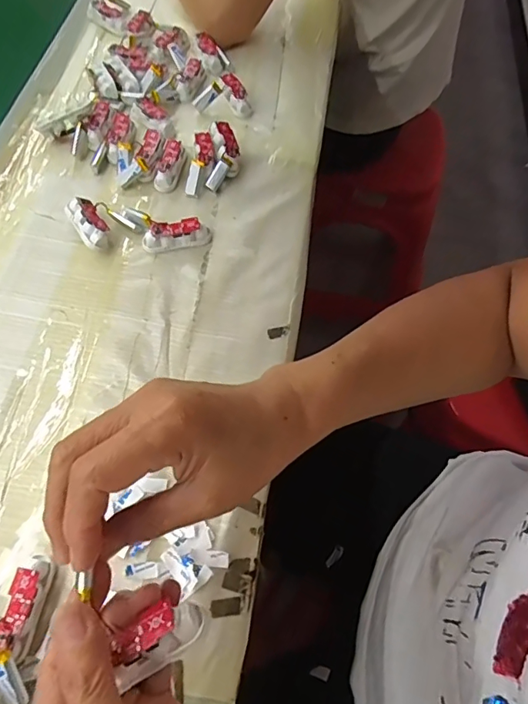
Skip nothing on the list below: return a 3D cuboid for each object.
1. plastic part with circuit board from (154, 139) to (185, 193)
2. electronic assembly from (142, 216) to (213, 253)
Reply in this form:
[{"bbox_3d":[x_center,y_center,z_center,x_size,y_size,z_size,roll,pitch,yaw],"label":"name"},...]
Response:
[{"bbox_3d":[-0.093,-0.187,0.490,0.021,0.024,0.054,12,62,4],"label":"plastic part with circuit board"},{"bbox_3d":[-0.080,-0.108,0.449,0.062,0.021,0.017,-12,63,-9],"label":"electronic assembly"}]

